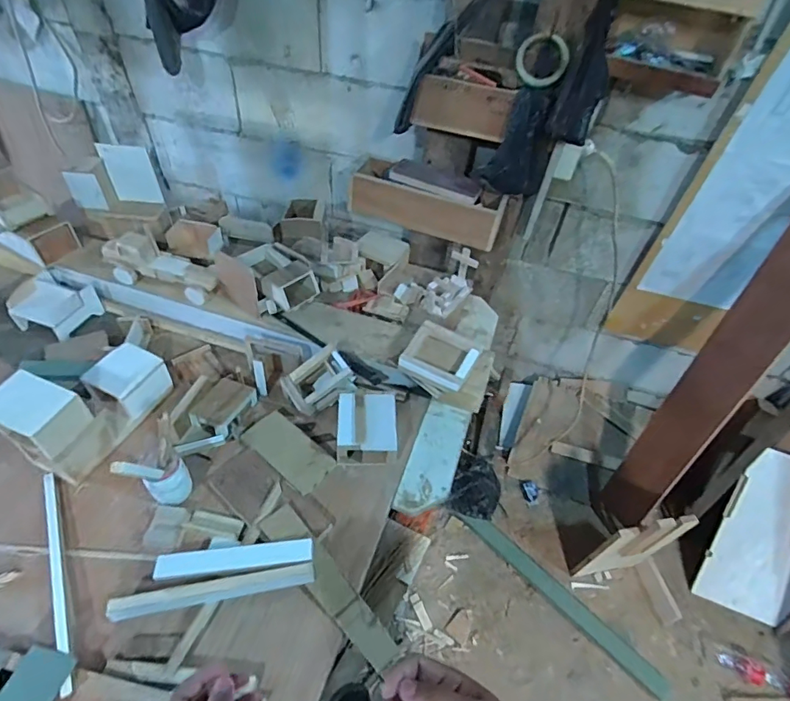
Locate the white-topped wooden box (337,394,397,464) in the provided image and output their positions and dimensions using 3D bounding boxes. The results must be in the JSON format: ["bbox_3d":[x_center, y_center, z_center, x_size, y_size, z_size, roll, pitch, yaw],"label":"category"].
[{"bbox_3d":[-0.051,0.145,0.863,0.105,0.075,0.116,1,48,-5],"label":"white-topped wooden box"}]

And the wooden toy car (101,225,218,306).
[{"bbox_3d":[-0.519,-0.184,1.023,0.271,0.102,0.084,18,49,10],"label":"wooden toy car"}]

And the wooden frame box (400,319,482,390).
[{"bbox_3d":[0.088,0.013,0.917,0.135,0.042,0.118,23,50,14],"label":"wooden frame box"}]

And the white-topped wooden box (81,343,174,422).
[{"bbox_3d":[-0.506,0.061,0.891,0.113,0.073,0.111,26,51,16],"label":"white-topped wooden box"}]

